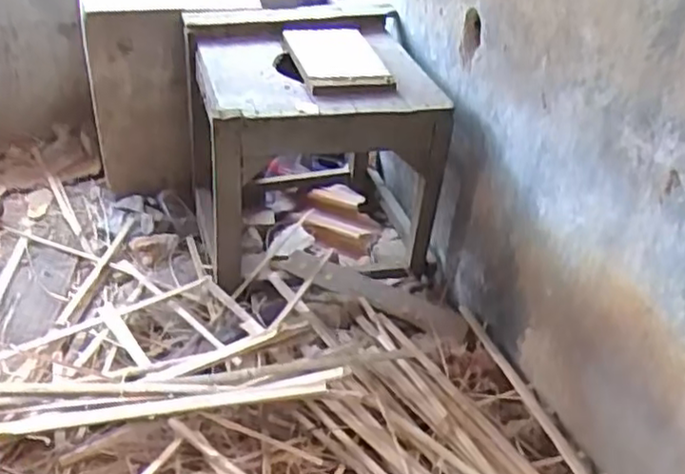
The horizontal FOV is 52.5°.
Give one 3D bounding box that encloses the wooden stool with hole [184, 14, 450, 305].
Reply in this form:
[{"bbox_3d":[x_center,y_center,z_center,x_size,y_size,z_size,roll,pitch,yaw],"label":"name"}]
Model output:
[{"bbox_3d":[-0.070,-0.187,1.446,0.475,0.414,0.575,-5,35,-11],"label":"wooden stool with hole"}]

